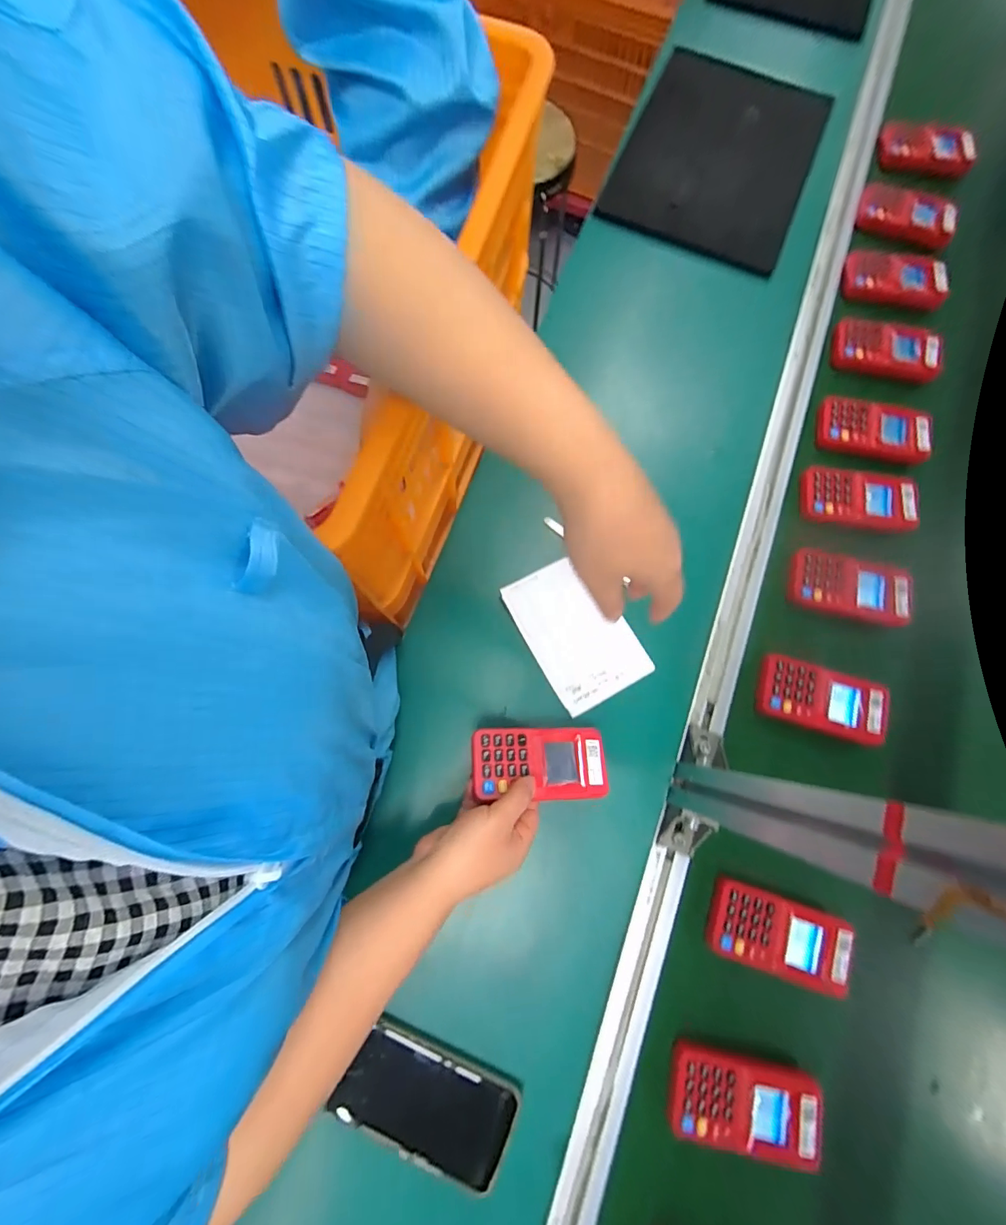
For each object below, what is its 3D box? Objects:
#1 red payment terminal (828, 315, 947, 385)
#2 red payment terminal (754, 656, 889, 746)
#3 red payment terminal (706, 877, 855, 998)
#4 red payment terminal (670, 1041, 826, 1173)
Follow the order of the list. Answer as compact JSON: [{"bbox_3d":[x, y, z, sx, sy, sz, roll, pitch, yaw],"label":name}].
[{"bbox_3d":[0.451,-0.312,0.551,0.118,0.024,0.057,16,80,9],"label":"red payment terminal"},{"bbox_3d":[0.321,0.089,0.476,0.121,0.022,0.063,15,80,8],"label":"red payment terminal"},{"bbox_3d":[0.249,0.292,0.429,0.123,0.023,0.062,17,80,9],"label":"red payment terminal"},{"bbox_3d":[0.204,0.413,0.397,0.119,0.027,0.063,8,79,7],"label":"red payment terminal"}]

